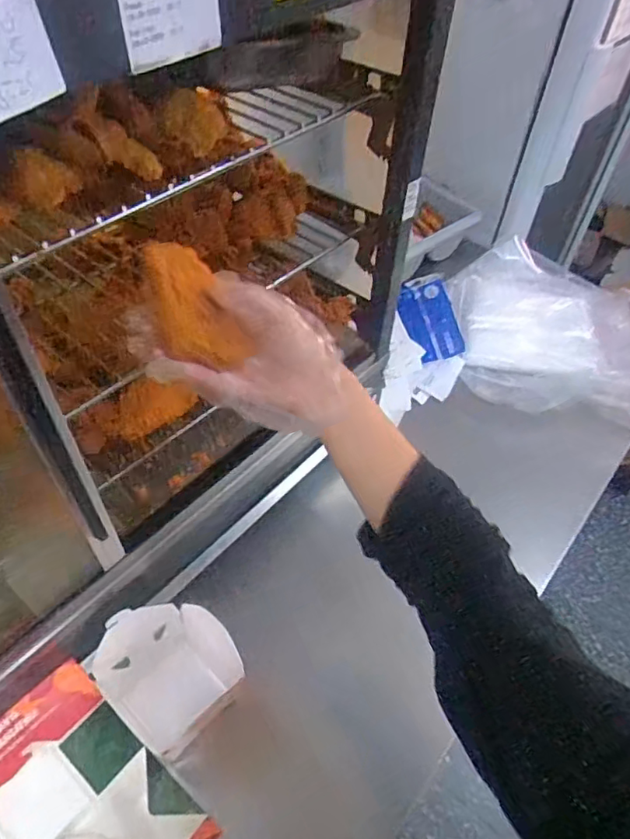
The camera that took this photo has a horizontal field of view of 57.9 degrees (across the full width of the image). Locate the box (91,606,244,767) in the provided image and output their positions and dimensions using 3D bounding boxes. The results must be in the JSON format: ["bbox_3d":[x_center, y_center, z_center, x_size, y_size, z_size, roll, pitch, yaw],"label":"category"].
[{"bbox_3d":[-0.155,0.265,0.613,0.125,0.075,0.147,-35,89,-22],"label":"box"}]

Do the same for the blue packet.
[{"bbox_3d":[0.185,-0.169,0.932,0.081,0.029,0.167,-19,61,13],"label":"blue packet"}]

